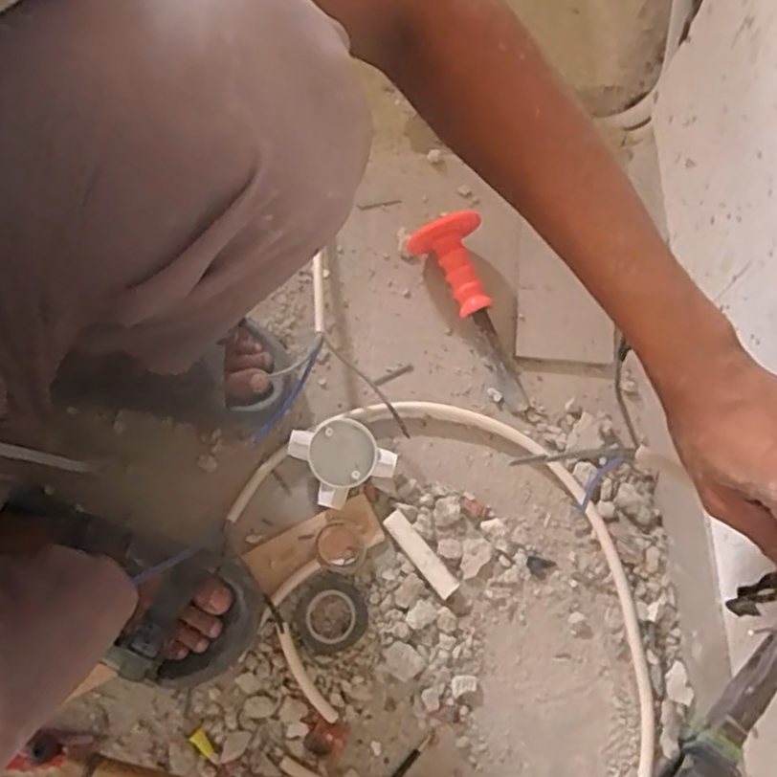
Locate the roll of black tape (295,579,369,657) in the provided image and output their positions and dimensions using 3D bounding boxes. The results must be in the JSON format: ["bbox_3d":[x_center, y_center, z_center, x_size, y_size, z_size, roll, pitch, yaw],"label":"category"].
[{"bbox_3d":[-0.052,0.204,0.578,0.063,0.018,0.064,0,73,1],"label":"roll of black tape"}]

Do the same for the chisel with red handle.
[{"bbox_3d":[0.093,-0.074,0.652,0.066,0.064,0.201,-25,87,-6],"label":"chisel with red handle"}]

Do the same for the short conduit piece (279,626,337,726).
[{"bbox_3d":[-0.074,0.250,0.565,0.016,0.016,0.091,-30,75,-7],"label":"short conduit piece"}]

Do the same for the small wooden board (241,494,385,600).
[{"bbox_3d":[-0.069,0.146,0.602,0.123,0.014,0.048,-26,74,-6],"label":"small wooden board"}]

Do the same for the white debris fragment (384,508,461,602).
[{"bbox_3d":[0.029,0.152,0.595,0.022,0.016,0.087,-39,76,-10],"label":"white debris fragment"}]

